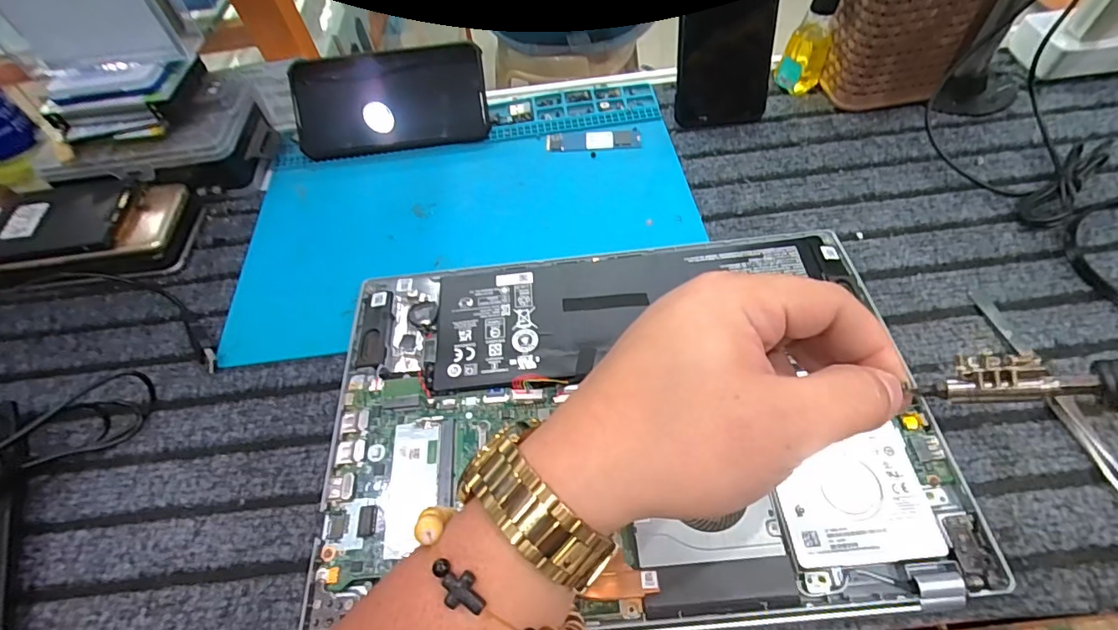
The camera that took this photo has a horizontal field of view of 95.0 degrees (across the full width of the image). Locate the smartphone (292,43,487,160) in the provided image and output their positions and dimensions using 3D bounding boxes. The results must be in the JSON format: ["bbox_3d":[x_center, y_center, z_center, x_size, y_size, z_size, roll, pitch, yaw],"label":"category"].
[{"bbox_3d":[-0.143,-0.183,0.439,0.159,0.079,0.013,-8,12,-3],"label":"smartphone"}]

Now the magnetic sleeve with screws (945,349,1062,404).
[{"bbox_3d":[0.150,0.021,0.175,0.028,0.008,0.017,-9,90,32],"label":"magnetic sleeve with screws"}]

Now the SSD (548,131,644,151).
[{"bbox_3d":[0.030,-0.150,0.436,0.079,0.004,0.023,0,56,5],"label":"SSD"}]

